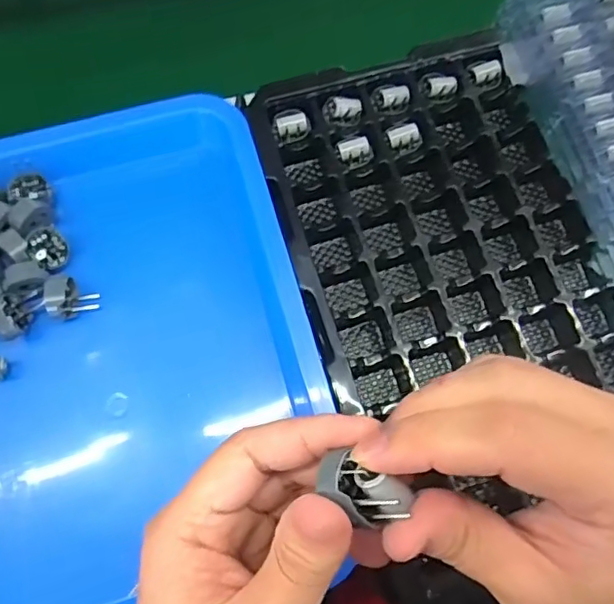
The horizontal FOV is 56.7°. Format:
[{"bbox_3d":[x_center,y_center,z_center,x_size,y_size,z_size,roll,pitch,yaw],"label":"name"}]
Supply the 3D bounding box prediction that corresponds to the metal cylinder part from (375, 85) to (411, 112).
[{"bbox_3d":[0.063,-0.148,0.415,0.024,0.011,0.016,-7,72,-2],"label":"metal cylinder part"}]

